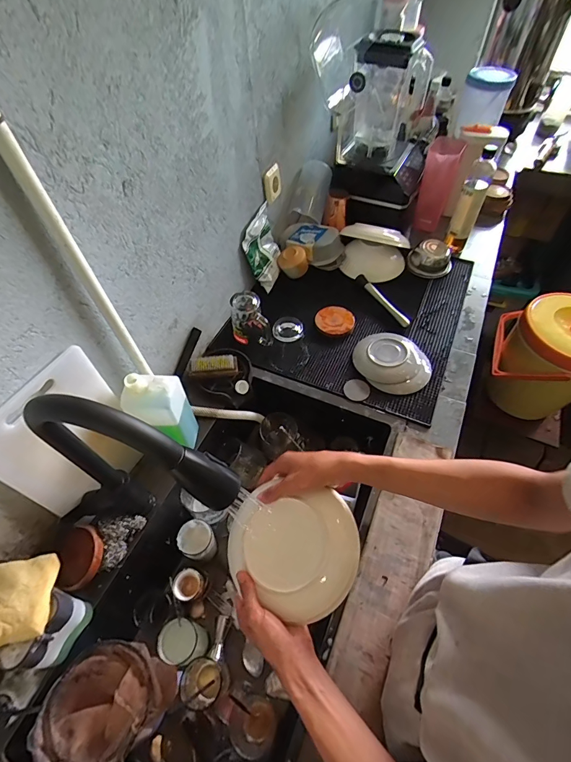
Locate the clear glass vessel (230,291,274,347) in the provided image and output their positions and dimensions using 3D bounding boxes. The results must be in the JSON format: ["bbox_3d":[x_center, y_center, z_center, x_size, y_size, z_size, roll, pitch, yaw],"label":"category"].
[{"bbox_3d":[-0.081,-0.141,0.875,0.086,0.127,0.085,-8,54,-4],"label":"clear glass vessel"}]

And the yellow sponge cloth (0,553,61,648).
[{"bbox_3d":[-0.374,0.299,0.497,0.107,0.022,0.102,-12,54,-6],"label":"yellow sponge cloth"}]

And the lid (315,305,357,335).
[{"bbox_3d":[0.127,-0.159,0.955,0.105,0.014,0.095,29,60,21],"label":"lid"}]

